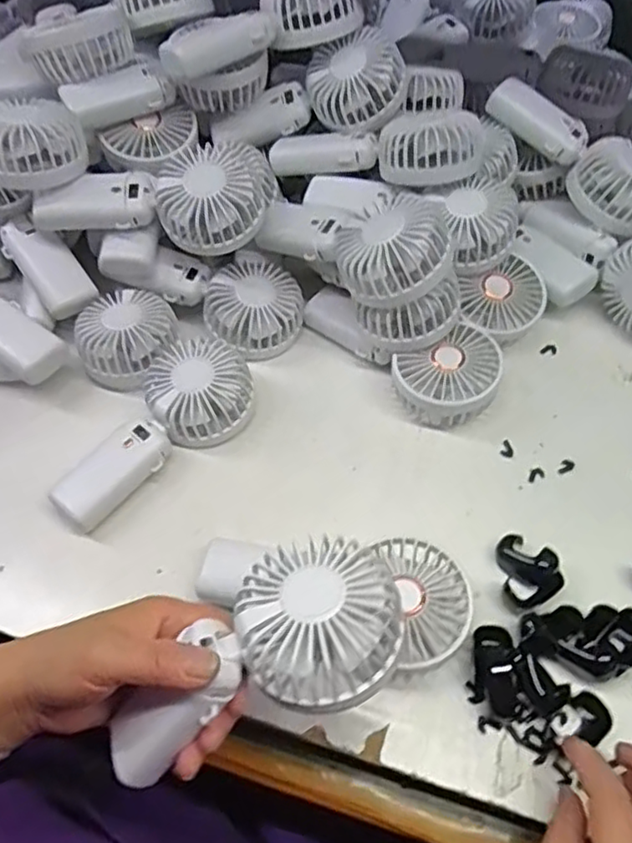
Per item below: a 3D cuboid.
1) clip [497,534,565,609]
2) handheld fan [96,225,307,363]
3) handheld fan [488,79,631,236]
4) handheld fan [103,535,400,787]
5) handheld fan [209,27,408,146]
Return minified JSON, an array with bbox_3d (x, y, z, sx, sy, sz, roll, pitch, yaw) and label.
[{"bbox_3d":[0.148,0.103,0.459,0.038,0.020,0.050,-28,60,-14],"label":"clip"},{"bbox_3d":[-0.096,-0.119,0.565,0.179,0.050,0.092,21,59,-8],"label":"handheld fan"},{"bbox_3d":[0.237,-0.241,0.588,0.183,0.041,0.072,44,68,10],"label":"handheld fan"},{"bbox_3d":[-0.037,0.124,0.332,0.169,0.035,0.082,-34,60,4],"label":"handheld fan"},{"bbox_3d":[-0.008,-0.287,0.593,0.177,0.044,0.075,-14,98,17],"label":"handheld fan"}]

